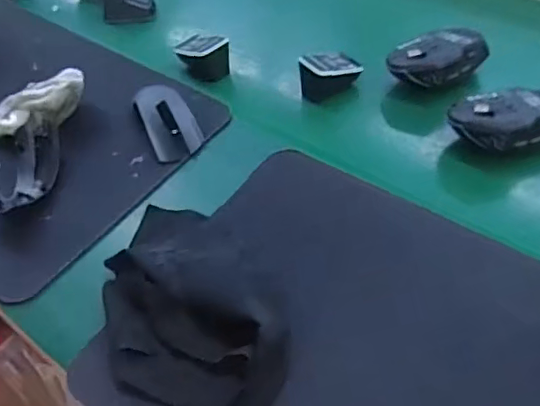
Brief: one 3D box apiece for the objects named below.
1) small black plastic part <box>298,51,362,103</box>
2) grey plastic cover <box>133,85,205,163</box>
[{"bbox_3d":[0.066,-0.143,0.625,0.070,0.030,0.047,-23,51,-15],"label":"small black plastic part"},{"bbox_3d":[-0.109,-0.087,0.594,0.050,0.028,0.093,-23,51,-15],"label":"grey plastic cover"}]

